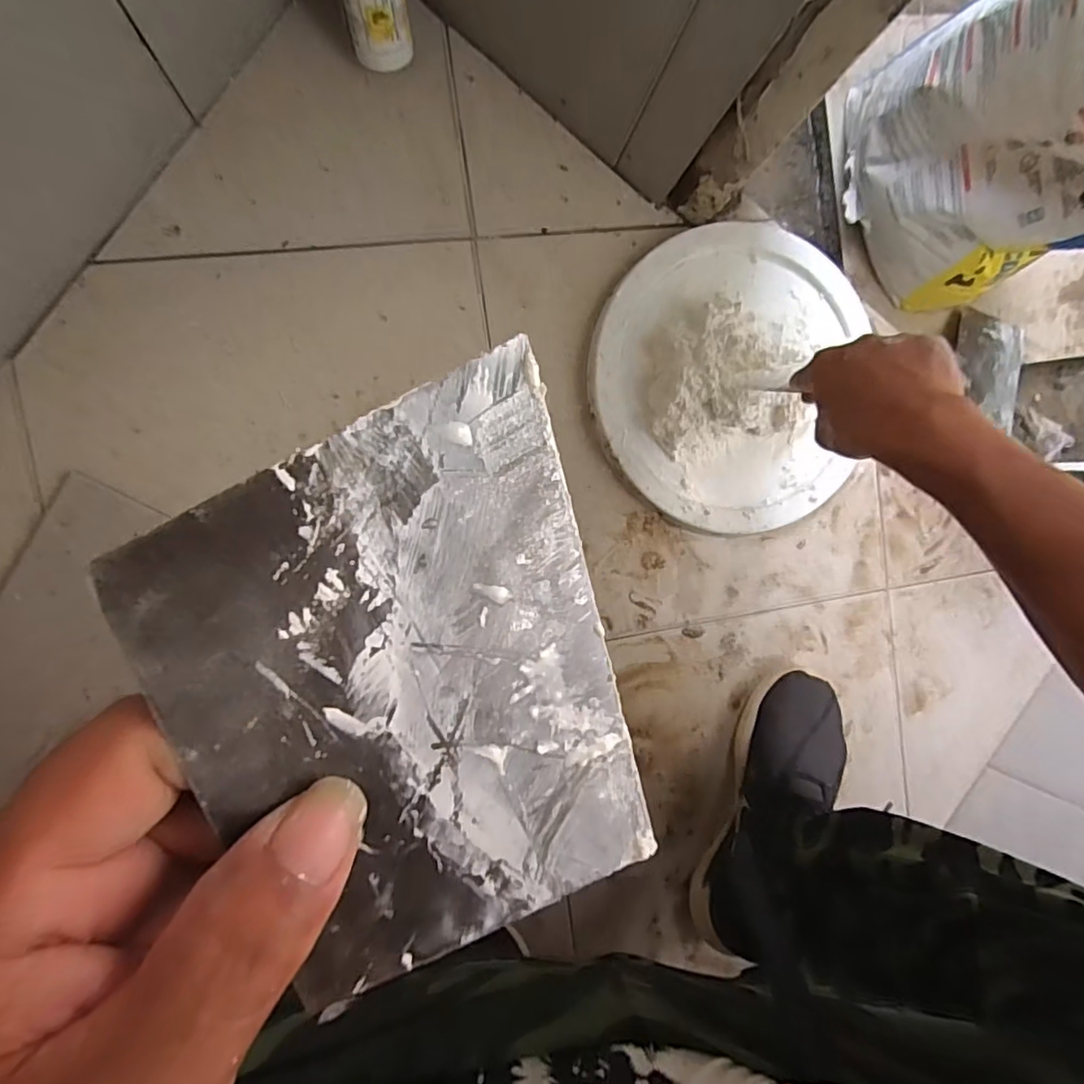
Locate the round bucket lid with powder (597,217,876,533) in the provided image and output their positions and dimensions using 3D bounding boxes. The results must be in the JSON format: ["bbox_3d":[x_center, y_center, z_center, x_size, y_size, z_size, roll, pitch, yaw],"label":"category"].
[{"bbox_3d":[0.185,-0.160,0.578,0.268,0.055,0.290,-1,93,-9],"label":"round bucket lid with powder"}]

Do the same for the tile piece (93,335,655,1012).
[{"bbox_3d":[-0.026,0.037,0.138,0.094,0.004,0.135,-22,108,-22],"label":"tile piece"}]

